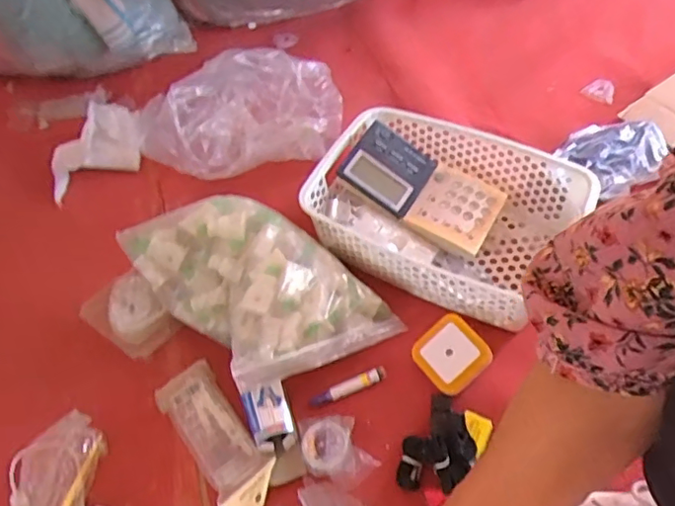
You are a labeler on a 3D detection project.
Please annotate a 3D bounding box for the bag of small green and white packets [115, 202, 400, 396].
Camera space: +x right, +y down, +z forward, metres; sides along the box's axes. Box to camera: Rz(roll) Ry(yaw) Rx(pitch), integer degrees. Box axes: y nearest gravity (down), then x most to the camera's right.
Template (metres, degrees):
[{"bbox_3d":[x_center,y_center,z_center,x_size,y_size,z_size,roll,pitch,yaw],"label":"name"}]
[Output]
[{"bbox_3d":[-0.083,0.030,0.604,0.175,0.091,0.247,-39,60,-18],"label":"bag of small green and white packets"}]

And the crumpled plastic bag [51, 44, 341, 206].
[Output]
[{"bbox_3d":[-0.195,-0.192,0.762,0.389,0.078,0.188,-12,53,-1],"label":"crumpled plastic bag"}]

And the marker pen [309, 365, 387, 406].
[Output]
[{"bbox_3d":[0.010,0.135,0.576,0.079,0.013,0.016,-19,54,-7],"label":"marker pen"}]

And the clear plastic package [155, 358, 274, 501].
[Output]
[{"bbox_3d":[-0.127,0.170,0.566,0.058,0.009,0.134,-35,57,-17],"label":"clear plastic package"}]

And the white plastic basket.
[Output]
[{"bbox_3d":[0.112,-0.047,0.639,0.271,0.083,0.198,25,63,22],"label":"white plastic basket"}]

